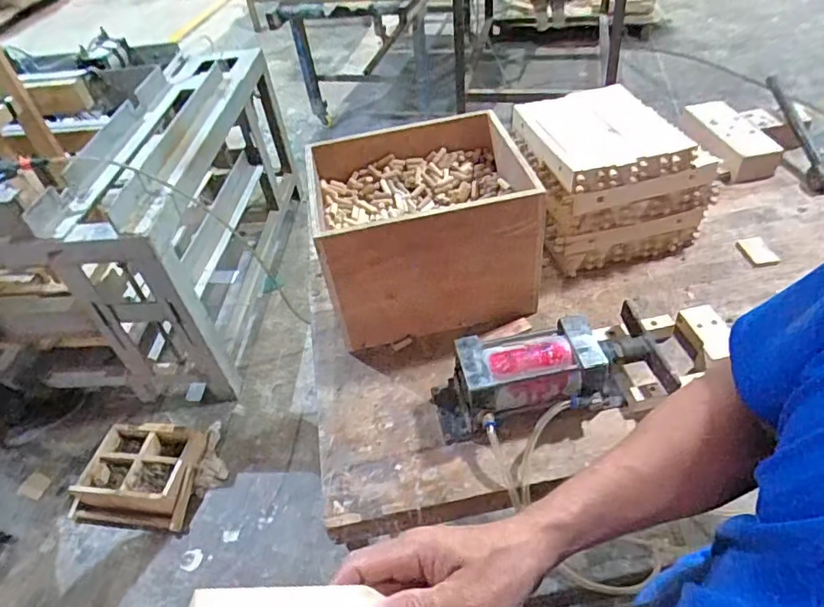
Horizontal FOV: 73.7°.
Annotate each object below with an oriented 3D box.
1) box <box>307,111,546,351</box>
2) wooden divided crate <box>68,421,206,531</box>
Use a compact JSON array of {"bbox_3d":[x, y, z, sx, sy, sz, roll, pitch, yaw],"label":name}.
[{"bbox_3d":[0.016,-0.137,0.912,0.316,0.227,0.284,-10,45,-3],"label":"box"},{"bbox_3d":[-0.808,0.505,1.649,0.376,0.125,0.291,1,45,8],"label":"wooden divided crate"}]

